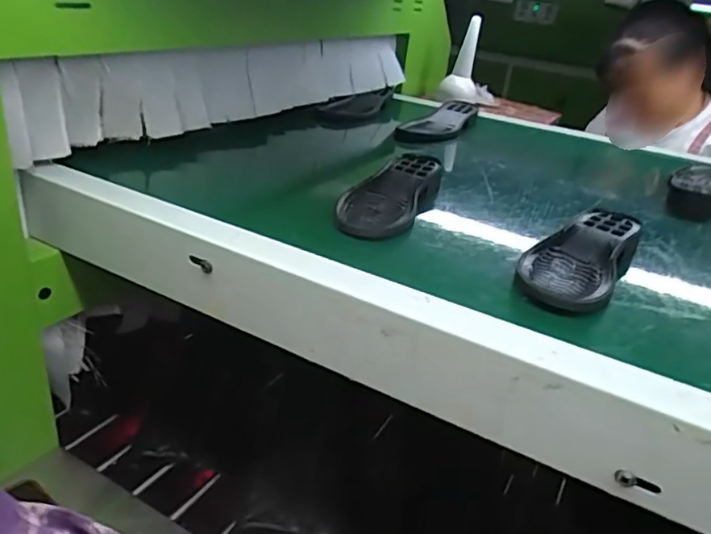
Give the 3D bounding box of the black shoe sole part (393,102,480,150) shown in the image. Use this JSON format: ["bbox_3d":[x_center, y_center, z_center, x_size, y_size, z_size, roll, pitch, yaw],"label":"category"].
[{"bbox_3d":[0.144,-0.247,0.984,0.075,0.044,0.223,21,30,24],"label":"black shoe sole part"}]

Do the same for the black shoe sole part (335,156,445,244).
[{"bbox_3d":[0.040,-0.085,0.641,0.082,0.029,0.215,17,29,17],"label":"black shoe sole part"}]

